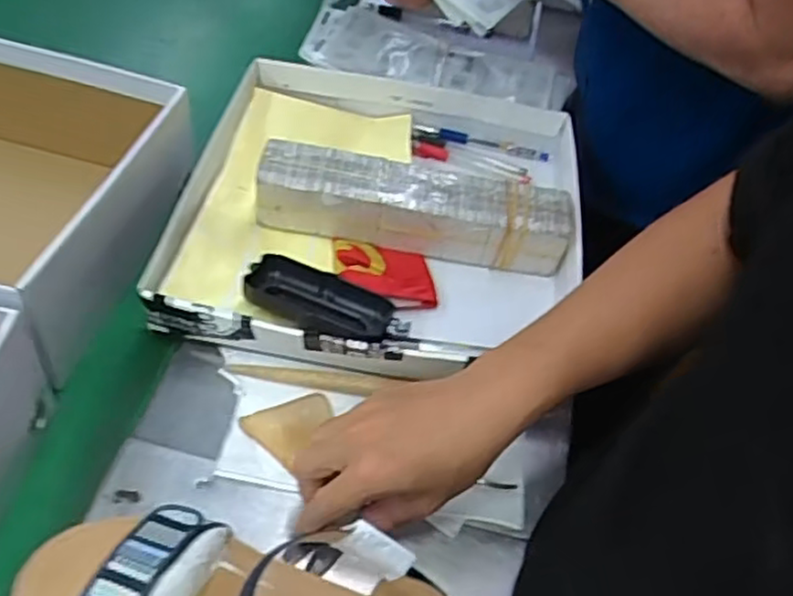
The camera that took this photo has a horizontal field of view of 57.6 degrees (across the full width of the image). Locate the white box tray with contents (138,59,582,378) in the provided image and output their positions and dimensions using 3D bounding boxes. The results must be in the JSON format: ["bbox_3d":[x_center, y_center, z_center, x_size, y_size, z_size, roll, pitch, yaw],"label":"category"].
[{"bbox_3d":[-0.005,-0.076,0.606,0.304,0.065,0.318,10,47,4],"label":"white box tray with contents"}]

